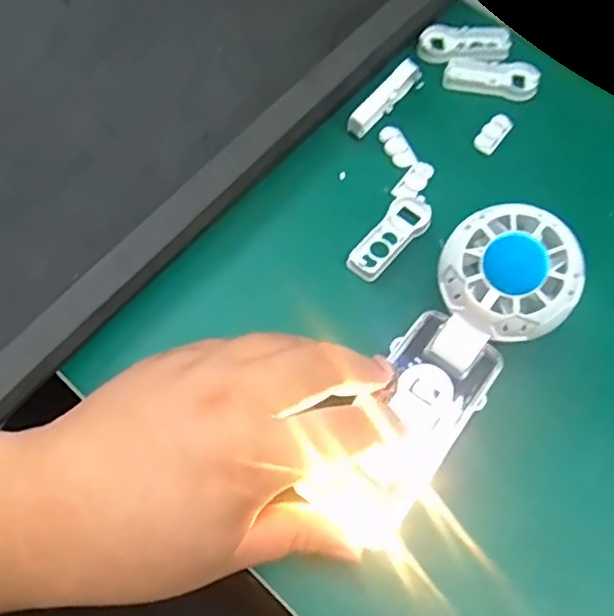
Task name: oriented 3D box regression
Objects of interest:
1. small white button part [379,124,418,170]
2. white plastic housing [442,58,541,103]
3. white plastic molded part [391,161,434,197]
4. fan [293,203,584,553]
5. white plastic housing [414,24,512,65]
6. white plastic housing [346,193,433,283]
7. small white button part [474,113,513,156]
[{"bbox_3d":[0.053,-0.095,0.388,0.015,0.004,0.031,-22,68,-11],"label":"small white button part"},{"bbox_3d":[0.115,-0.145,0.408,0.056,0.008,0.026,13,66,5],"label":"white plastic housing"},{"bbox_3d":[0.062,-0.073,0.375,0.014,0.004,0.030,35,69,14],"label":"white plastic molded part"},{"bbox_3d":[0.064,0.029,0.296,0.058,0.026,0.163,33,83,10],"label":"fan"},{"bbox_3d":[0.101,-0.168,0.418,0.058,0.005,0.025,-4,66,-3],"label":"white plastic housing"},{"bbox_3d":[0.047,-0.039,0.359,0.024,0.008,0.058,34,69,13],"label":"white plastic housing"},{"bbox_3d":[0.112,-0.105,0.392,0.014,0.004,0.029,34,69,14],"label":"small white button part"}]

